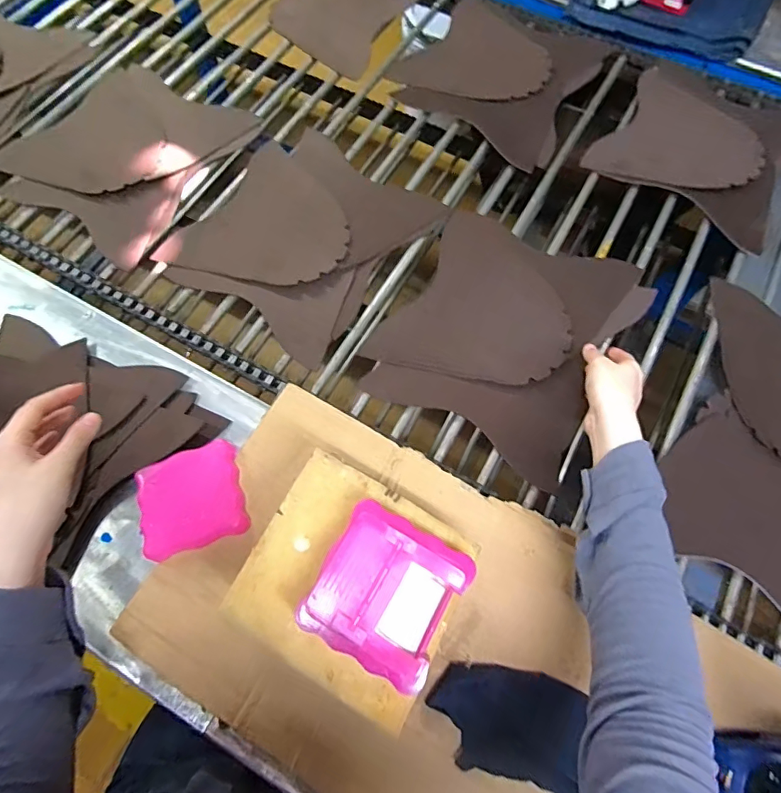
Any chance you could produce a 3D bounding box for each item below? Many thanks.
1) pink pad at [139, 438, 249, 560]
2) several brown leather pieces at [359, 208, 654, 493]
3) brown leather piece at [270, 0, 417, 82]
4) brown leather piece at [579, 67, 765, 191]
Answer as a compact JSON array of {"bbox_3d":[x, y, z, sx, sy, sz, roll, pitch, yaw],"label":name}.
[{"bbox_3d":[-0.217,0.111,0.520,0.108,0.012,0.105,-16,69,-8],"label":"pink pad"},{"bbox_3d":[0.147,-0.089,0.615,0.275,0.066,0.310,26,71,10],"label":"several brown leather pieces"},{"bbox_3d":[-0.099,-0.695,0.873,0.225,0.009,0.249,25,72,10],"label":"brown leather piece"},{"bbox_3d":[0.462,-0.403,0.751,0.220,0.015,0.255,33,72,13],"label":"brown leather piece"}]

